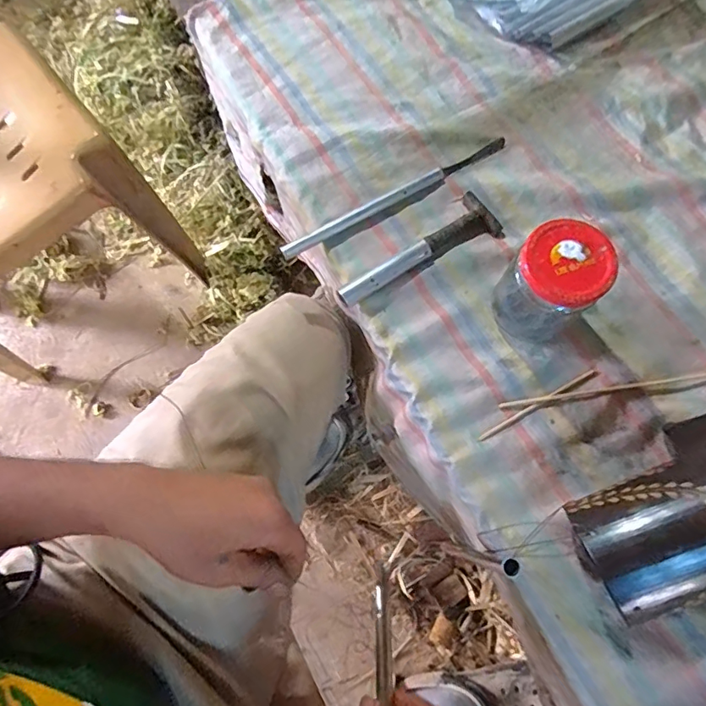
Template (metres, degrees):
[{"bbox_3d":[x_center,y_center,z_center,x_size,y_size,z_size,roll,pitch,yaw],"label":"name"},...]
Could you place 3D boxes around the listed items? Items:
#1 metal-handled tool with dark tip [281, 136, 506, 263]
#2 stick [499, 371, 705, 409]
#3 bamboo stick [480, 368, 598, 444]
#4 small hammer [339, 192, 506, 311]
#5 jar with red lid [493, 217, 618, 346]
[{"bbox_3d":[0.041,-0.145,0.453,0.236,0.009,0.012,-29,74,-10],"label":"metal-handled tool with dark tip"},{"bbox_3d":[0.226,0.028,0.403,0.212,0.010,0.008,-9,71,-3],"label":"stick"},{"bbox_3d":[0.151,0.042,0.401,0.113,0.004,0.005,-29,74,-9],"label":"bamboo stick"},{"bbox_3d":[0.055,-0.091,0.435,0.158,0.014,0.046,-28,74,-10],"label":"small hammer"},{"bbox_3d":[0.150,-0.051,0.379,0.061,0.084,0.062,0,71,-1],"label":"jar with red lid"}]

